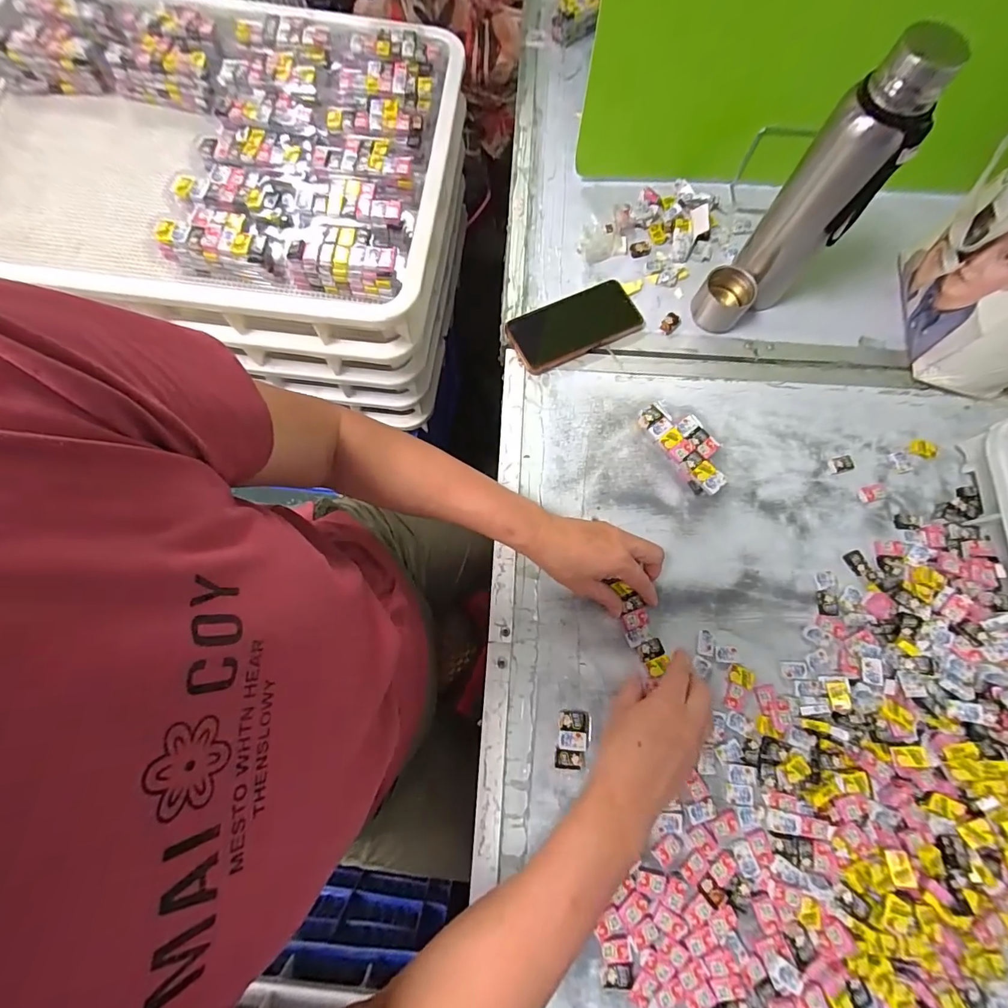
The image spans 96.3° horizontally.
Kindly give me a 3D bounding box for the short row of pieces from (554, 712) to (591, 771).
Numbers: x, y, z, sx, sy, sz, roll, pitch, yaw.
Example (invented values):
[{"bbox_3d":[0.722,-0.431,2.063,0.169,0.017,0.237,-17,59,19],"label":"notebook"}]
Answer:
[{"bbox_3d":[0.068,0.237,0.450,0.031,0.012,0.056,9,75,2],"label":"short row of pieces"}]

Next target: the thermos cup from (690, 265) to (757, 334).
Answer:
[{"bbox_3d":[0.276,-0.257,0.570,0.060,0.047,0.063,0,75,-1],"label":"thermos cup"}]

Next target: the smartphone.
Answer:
[{"bbox_3d":[0.090,-0.228,0.574,0.165,0.015,0.079,-24,76,-7],"label":"smartphone"}]

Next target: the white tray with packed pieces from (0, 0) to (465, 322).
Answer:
[{"bbox_3d":[-0.384,-0.446,0.562,0.606,0.062,0.458,7,76,1],"label":"white tray with packed pieces"}]

